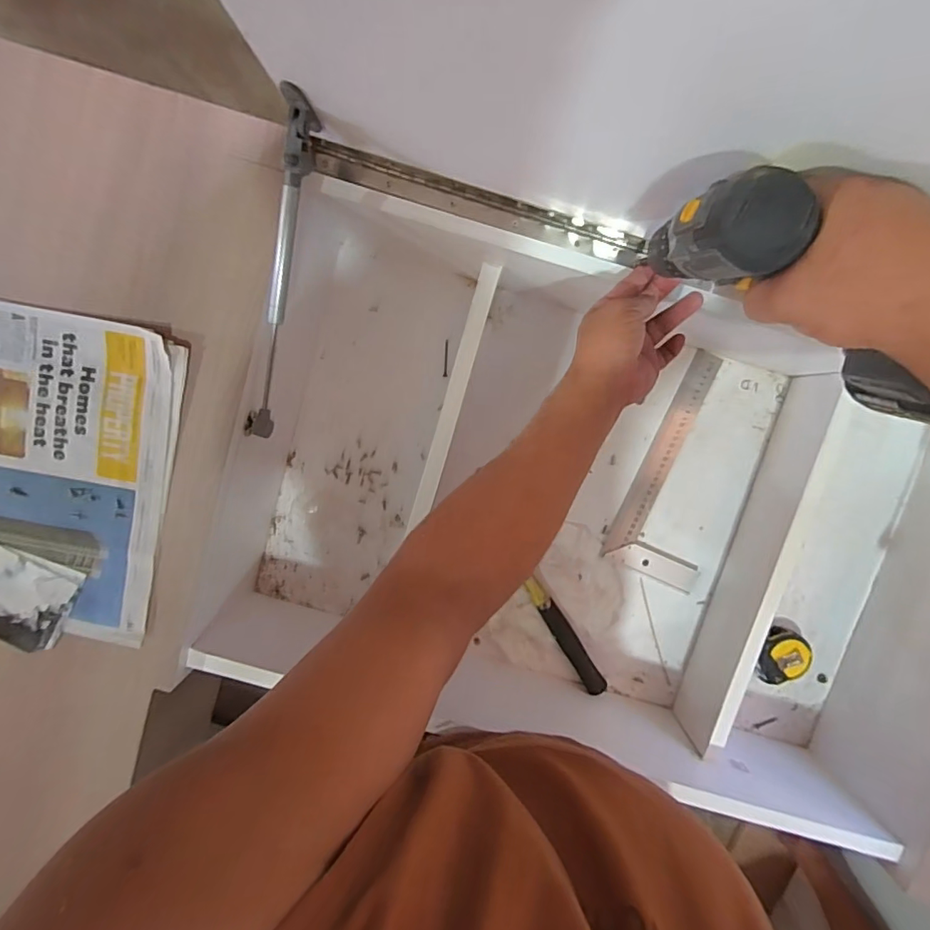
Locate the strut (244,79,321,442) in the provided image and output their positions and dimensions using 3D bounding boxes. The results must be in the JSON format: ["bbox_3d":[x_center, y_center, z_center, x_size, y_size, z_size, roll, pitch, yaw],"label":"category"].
[{"bbox_3d":[-0.171,-0.166,0.471,0.019,0.045,0.305,18,116,-2],"label":"strut"}]

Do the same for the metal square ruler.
[{"bbox_3d":[0.306,0.013,0.677,0.131,0.009,0.299,23,96,-3],"label":"metal square ruler"}]

